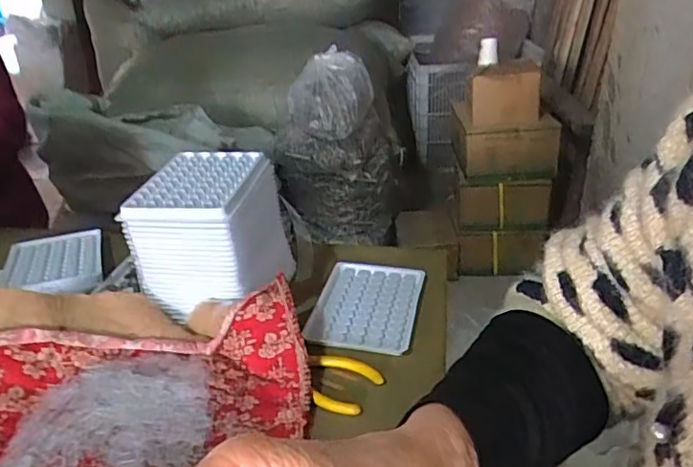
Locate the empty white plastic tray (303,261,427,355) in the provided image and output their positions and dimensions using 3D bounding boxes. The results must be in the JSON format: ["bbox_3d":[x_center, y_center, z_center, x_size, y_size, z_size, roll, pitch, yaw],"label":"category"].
[{"bbox_3d":[0.021,0.067,0.527,0.095,0.007,0.128,6,29,12],"label":"empty white plastic tray"}]

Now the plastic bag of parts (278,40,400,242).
[{"bbox_3d":[-0.027,-0.287,1.821,0.364,0.573,0.281,1,28,7],"label":"plastic bag of parts"}]

